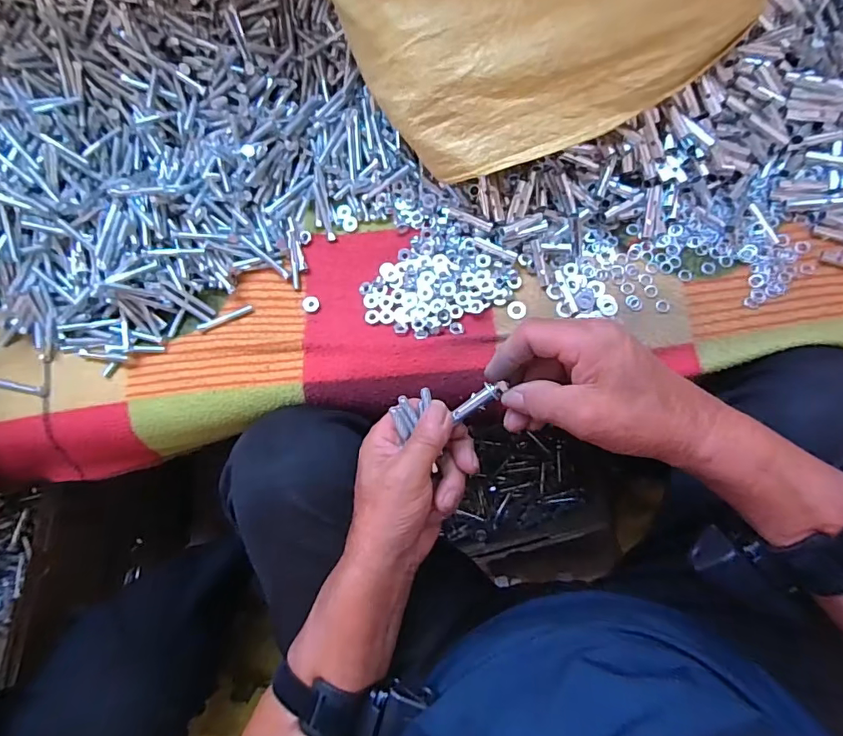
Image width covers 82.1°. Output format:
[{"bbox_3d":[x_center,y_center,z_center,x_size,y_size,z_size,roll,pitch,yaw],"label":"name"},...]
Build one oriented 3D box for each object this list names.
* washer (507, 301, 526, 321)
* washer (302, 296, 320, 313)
[{"bbox_3d":[0.091,-0.056,0.462,0.018,0.004,0.018,-1,83,5],"label":"washer"},{"bbox_3d":[-0.109,-0.063,0.477,0.017,0.004,0.016,-2,83,5],"label":"washer"}]

